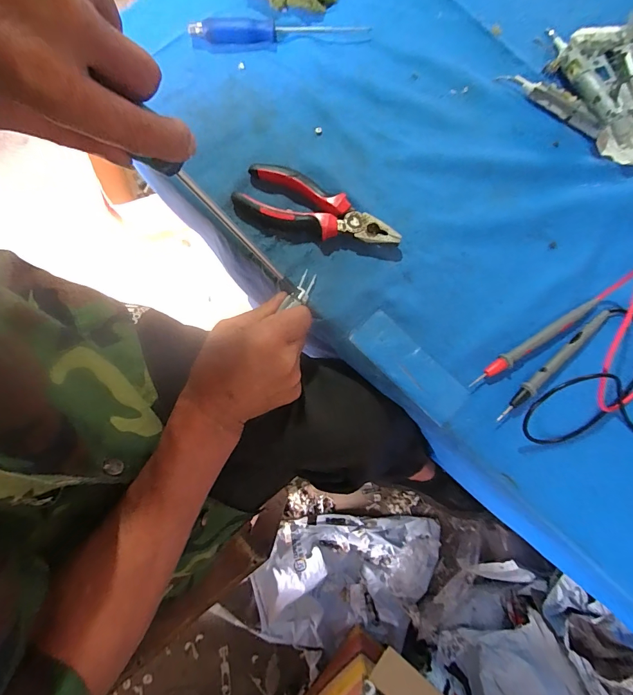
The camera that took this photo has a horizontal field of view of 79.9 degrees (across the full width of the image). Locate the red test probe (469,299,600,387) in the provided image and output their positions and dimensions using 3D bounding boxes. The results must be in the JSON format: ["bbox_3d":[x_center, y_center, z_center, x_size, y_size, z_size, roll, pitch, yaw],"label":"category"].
[{"bbox_3d":[0.199,-0.005,0.345,0.140,0.012,0.012,-31,80,-6],"label":"red test probe"}]

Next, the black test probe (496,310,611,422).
[{"bbox_3d":[0.215,0.013,0.340,0.144,0.011,0.011,-40,81,-7],"label":"black test probe"}]

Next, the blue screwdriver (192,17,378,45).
[{"bbox_3d":[-0.041,-0.348,0.411,0.191,0.017,0.022,-4,79,-1],"label":"blue screwdriver"}]

